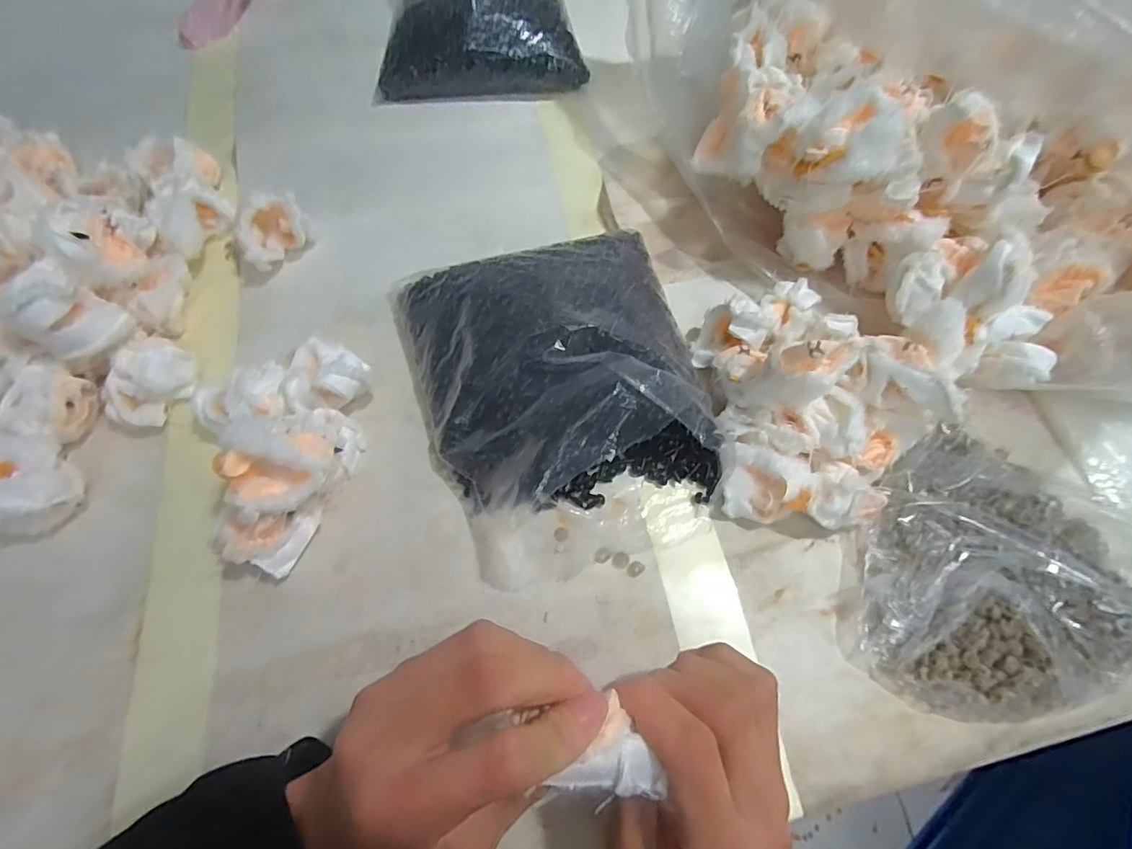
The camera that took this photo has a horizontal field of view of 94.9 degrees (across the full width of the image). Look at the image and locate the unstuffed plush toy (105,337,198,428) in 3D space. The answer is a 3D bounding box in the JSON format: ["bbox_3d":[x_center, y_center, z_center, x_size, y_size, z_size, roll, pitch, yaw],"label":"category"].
[{"bbox_3d":[-0.283,-0.028,0.357,0.041,0.034,0.058,21,67,7],"label":"unstuffed plush toy"}]

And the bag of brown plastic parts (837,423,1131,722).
[{"bbox_3d":[0.272,0.092,0.317,0.164,0.035,0.191,34,70,12],"label":"bag of brown plastic parts"}]

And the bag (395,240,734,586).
[{"bbox_3d":[-0.001,-0.036,0.354,0.197,0.051,0.239,-17,68,-9],"label":"bag"}]

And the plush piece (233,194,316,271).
[{"bbox_3d":[-0.234,-0.156,0.414,0.031,0.040,0.058,39,71,14],"label":"plush piece"}]

